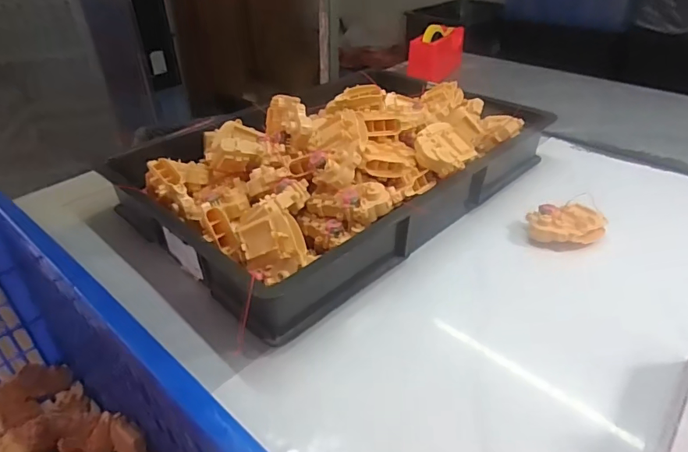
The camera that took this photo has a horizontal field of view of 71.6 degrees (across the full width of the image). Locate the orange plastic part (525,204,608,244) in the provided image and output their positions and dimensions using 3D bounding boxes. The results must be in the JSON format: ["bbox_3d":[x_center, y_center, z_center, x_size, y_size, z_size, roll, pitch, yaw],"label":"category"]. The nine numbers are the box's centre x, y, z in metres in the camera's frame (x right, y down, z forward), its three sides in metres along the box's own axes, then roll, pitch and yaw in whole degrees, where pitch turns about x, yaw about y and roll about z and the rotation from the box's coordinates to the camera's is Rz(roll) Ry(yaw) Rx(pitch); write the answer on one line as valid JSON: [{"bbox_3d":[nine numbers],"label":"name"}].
[{"bbox_3d":[0.298,0.000,0.645,0.102,0.037,0.060,-3,34,-2],"label":"orange plastic part"}]

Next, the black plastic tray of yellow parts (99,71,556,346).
[{"bbox_3d":[0.011,-0.106,0.709,0.584,0.165,0.352,-27,42,-32],"label":"black plastic tray of yellow parts"}]

